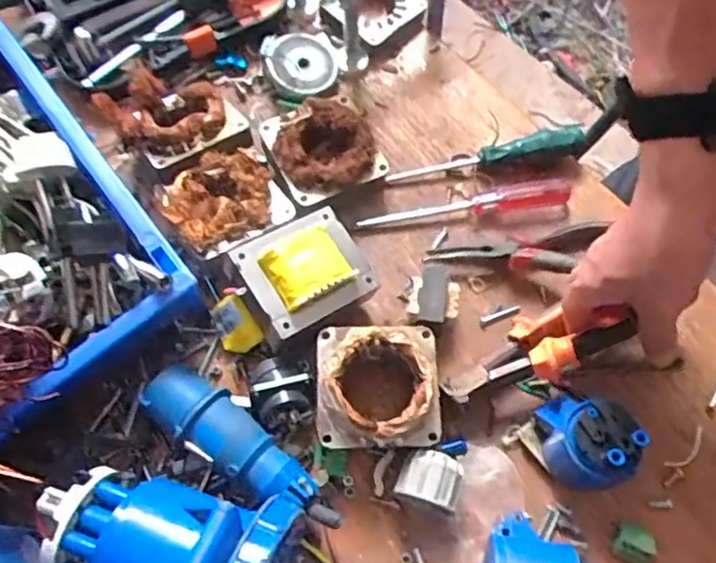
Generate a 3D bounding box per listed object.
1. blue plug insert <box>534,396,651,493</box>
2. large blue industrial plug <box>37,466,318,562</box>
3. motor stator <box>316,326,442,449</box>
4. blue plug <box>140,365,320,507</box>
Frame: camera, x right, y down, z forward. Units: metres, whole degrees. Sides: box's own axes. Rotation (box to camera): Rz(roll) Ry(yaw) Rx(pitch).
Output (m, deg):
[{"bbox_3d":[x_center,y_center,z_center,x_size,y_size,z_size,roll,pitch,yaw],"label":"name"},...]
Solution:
[{"bbox_3d":[0.151,0.101,0.431,0.051,0.060,0.064,-20,68,-5],"label":"blue plug insert"},{"bbox_3d":[-0.111,0.151,0.364,0.142,0.081,0.100,13,69,8],"label":"large blue industrial plug"},{"bbox_3d":[0.014,0.072,0.447,0.080,0.059,0.082,-3,67,2],"label":"motor stator"},{"bbox_3d":[-0.082,0.105,0.441,0.130,0.046,0.038,31,72,15],"label":"blue plug"}]

